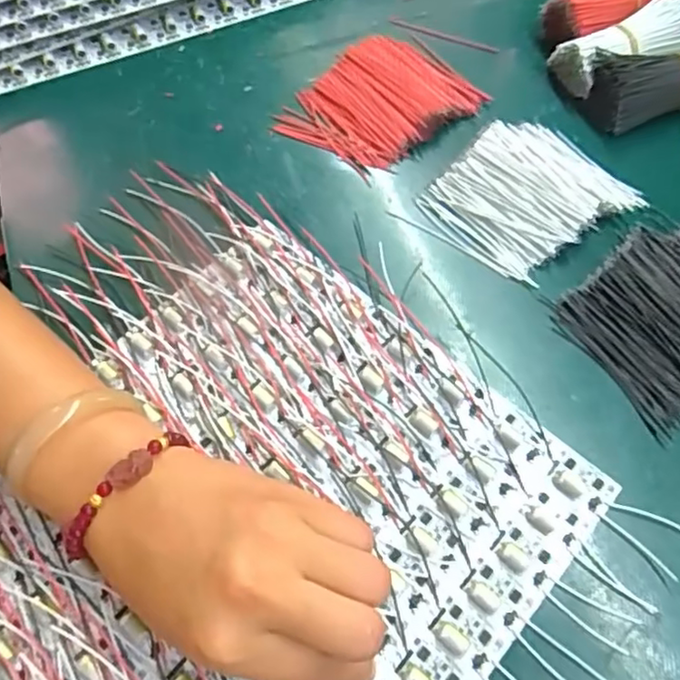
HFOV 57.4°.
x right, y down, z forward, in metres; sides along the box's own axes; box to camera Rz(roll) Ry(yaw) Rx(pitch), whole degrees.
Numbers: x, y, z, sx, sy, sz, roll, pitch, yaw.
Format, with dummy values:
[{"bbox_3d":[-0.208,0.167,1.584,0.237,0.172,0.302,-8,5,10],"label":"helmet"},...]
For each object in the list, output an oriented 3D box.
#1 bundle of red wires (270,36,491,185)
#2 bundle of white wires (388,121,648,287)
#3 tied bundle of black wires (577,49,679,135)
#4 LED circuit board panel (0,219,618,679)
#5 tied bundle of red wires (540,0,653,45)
[{"bbox_3d":[0.026,-0.159,0.412,0.117,0.016,0.091,-41,69,-16],"label":"bundle of red wires"},{"bbox_3d":[0.109,-0.086,0.367,0.108,0.016,0.090,-40,69,-15],"label":"bundle of white wires"},{"bbox_3d":[0.208,-0.166,0.395,0.096,0.034,0.044,-13,63,-5],"label":"tied bundle of black wires"},{"bbox_3d":[-0.054,0.092,0.288,0.249,0.015,0.289,38,71,18],"label":"LED circuit board panel"},{"bbox_3d":[0.187,-0.229,0.426,0.087,0.030,0.036,-20,65,-7],"label":"tied bundle of red wires"}]

